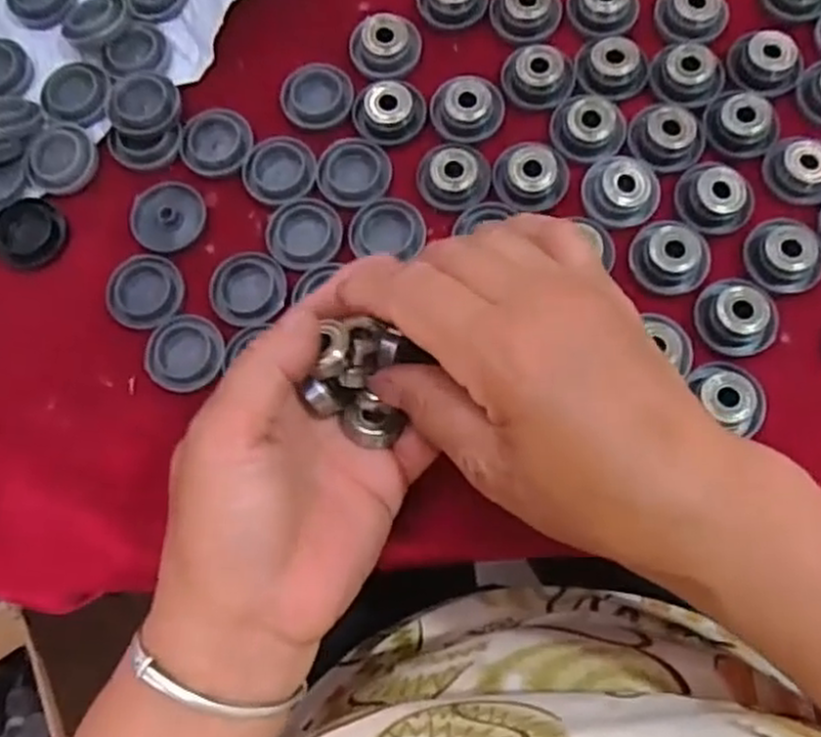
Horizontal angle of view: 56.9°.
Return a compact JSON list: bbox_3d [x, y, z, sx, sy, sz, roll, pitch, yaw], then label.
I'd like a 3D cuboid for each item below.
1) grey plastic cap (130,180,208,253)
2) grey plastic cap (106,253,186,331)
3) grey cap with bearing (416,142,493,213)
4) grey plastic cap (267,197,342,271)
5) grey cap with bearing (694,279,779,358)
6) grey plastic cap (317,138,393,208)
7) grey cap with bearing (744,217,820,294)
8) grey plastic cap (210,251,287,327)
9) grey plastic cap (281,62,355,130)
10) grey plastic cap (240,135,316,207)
[{"bbox_3d":[-0.111,-0.069,0.343,0.033,0.004,0.033,0,77,1],"label":"grey plastic cap"},{"bbox_3d":[-0.117,-0.034,0.333,0.031,0.004,0.033,0,77,1],"label":"grey plastic cap"},{"bbox_3d":[0.020,-0.087,0.339,0.031,0.009,0.030,0,77,1],"label":"grey cap with bearing"},{"bbox_3d":[-0.047,-0.061,0.335,0.031,0.004,0.035,-28,74,-7],"label":"grey plastic cap"},{"bbox_3d":[0.137,-0.022,0.314,0.032,0.014,0.029,-4,77,0],"label":"grey cap with bearing"},{"bbox_3d":[-0.026,-0.089,0.345,0.033,0.004,0.034,0,77,1],"label":"grey plastic cap"},{"bbox_3d":[0.162,-0.050,0.322,0.035,0.014,0.030,-32,78,-6],"label":"grey cap with bearing"},{"bbox_3d":[-0.071,-0.035,0.329,0.031,0.009,0.031,0,77,1],"label":"grey plastic cap"},{"bbox_3d":[-0.044,-0.130,0.357,0.032,0.004,0.032,-4,72,1],"label":"grey plastic cap"},{"bbox_3d":[-0.060,-0.092,0.345,0.032,0.004,0.031,0,77,1],"label":"grey plastic cap"}]

